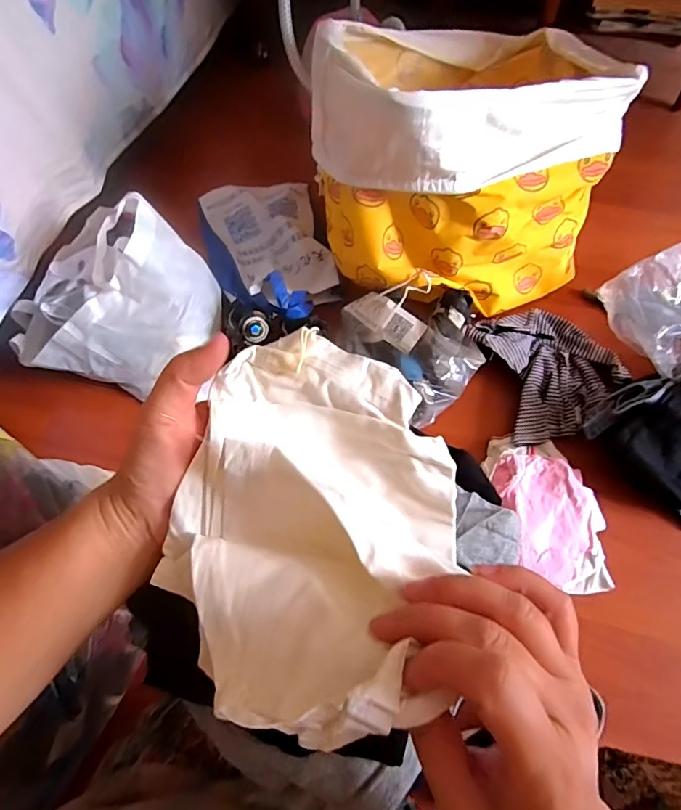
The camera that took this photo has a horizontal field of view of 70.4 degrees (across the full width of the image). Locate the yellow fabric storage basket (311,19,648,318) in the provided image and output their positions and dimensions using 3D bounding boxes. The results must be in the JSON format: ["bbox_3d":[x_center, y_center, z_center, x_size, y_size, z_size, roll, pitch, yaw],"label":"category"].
[{"bbox_3d":[0.217,-0.474,0.906,0.516,0.374,0.463,-12,62,-3],"label":"yellow fabric storage basket"}]

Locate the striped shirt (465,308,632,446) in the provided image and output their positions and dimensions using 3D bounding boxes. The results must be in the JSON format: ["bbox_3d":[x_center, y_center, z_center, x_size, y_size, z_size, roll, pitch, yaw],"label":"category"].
[{"bbox_3d":[0.380,-0.071,0.884,0.236,0.038,0.247,-18,62,-7],"label":"striped shirt"}]

